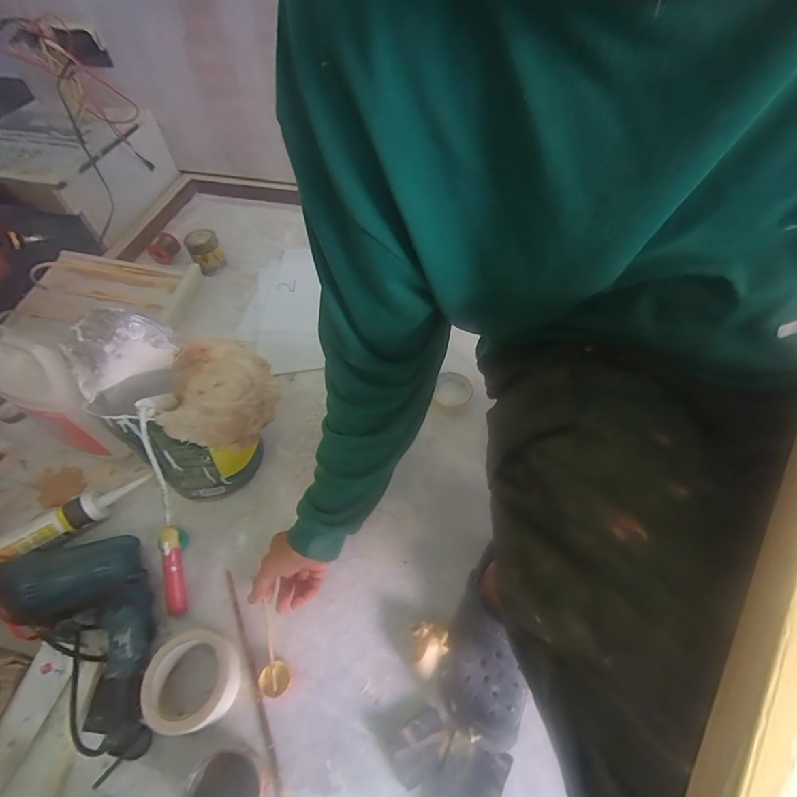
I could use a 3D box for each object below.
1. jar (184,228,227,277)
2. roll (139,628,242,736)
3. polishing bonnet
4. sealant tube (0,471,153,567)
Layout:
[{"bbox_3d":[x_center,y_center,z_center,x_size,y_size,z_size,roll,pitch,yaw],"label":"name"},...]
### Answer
[{"bbox_3d":[-0.445,-0.338,0.988,0.072,0.090,0.075,-1,55,1],"label":"jar"},{"bbox_3d":[-0.255,0.350,0.534,0.101,0.052,0.105,-1,55,1],"label":"roll"},{"bbox_3d":[-0.246,-0.002,0.598,0.134,0.079,0.137,-1,55,1],"label":"polishing bonnet"},{"bbox_3d":[-0.526,0.199,0.638,0.280,0.058,0.066,-34,62,-21],"label":"sealant tube"}]

